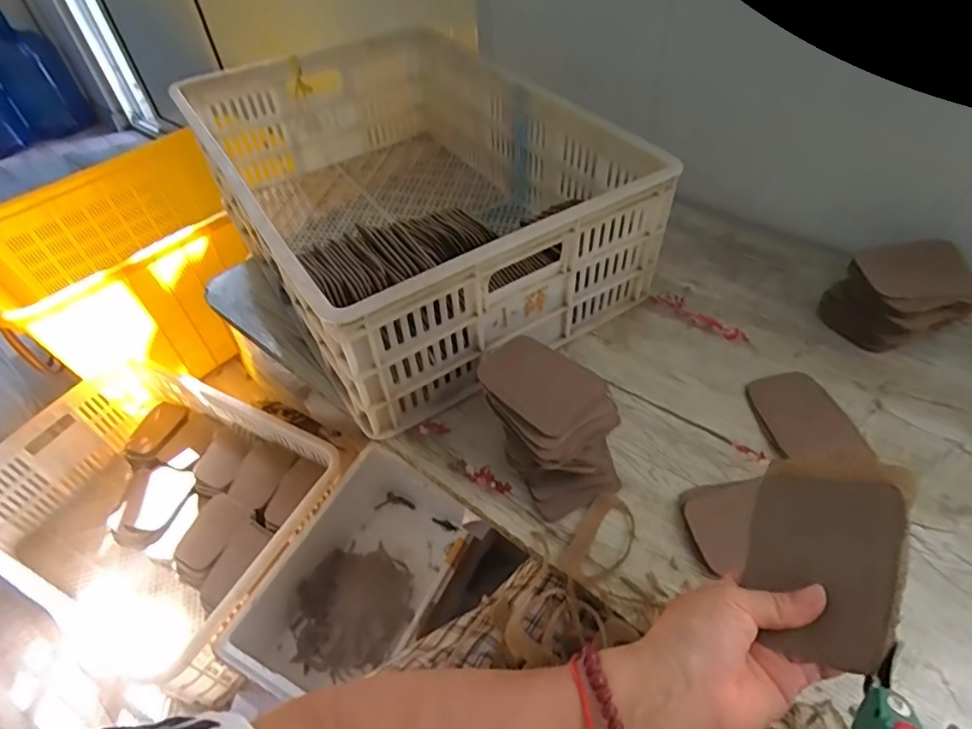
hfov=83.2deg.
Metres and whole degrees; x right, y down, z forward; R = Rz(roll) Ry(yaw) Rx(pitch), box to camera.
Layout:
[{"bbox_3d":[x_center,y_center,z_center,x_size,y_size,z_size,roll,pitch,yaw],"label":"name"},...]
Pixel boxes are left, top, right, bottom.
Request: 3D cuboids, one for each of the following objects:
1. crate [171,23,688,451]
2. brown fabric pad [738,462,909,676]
[{"bbox_3d":[-0.119,-0.248,0.767,0.407,0.198,0.638,-27,50,-19],"label":"crate"},{"bbox_3d":[0.205,0.121,0.337,0.082,0.006,0.110,1,66,49],"label":"brown fabric pad"}]

